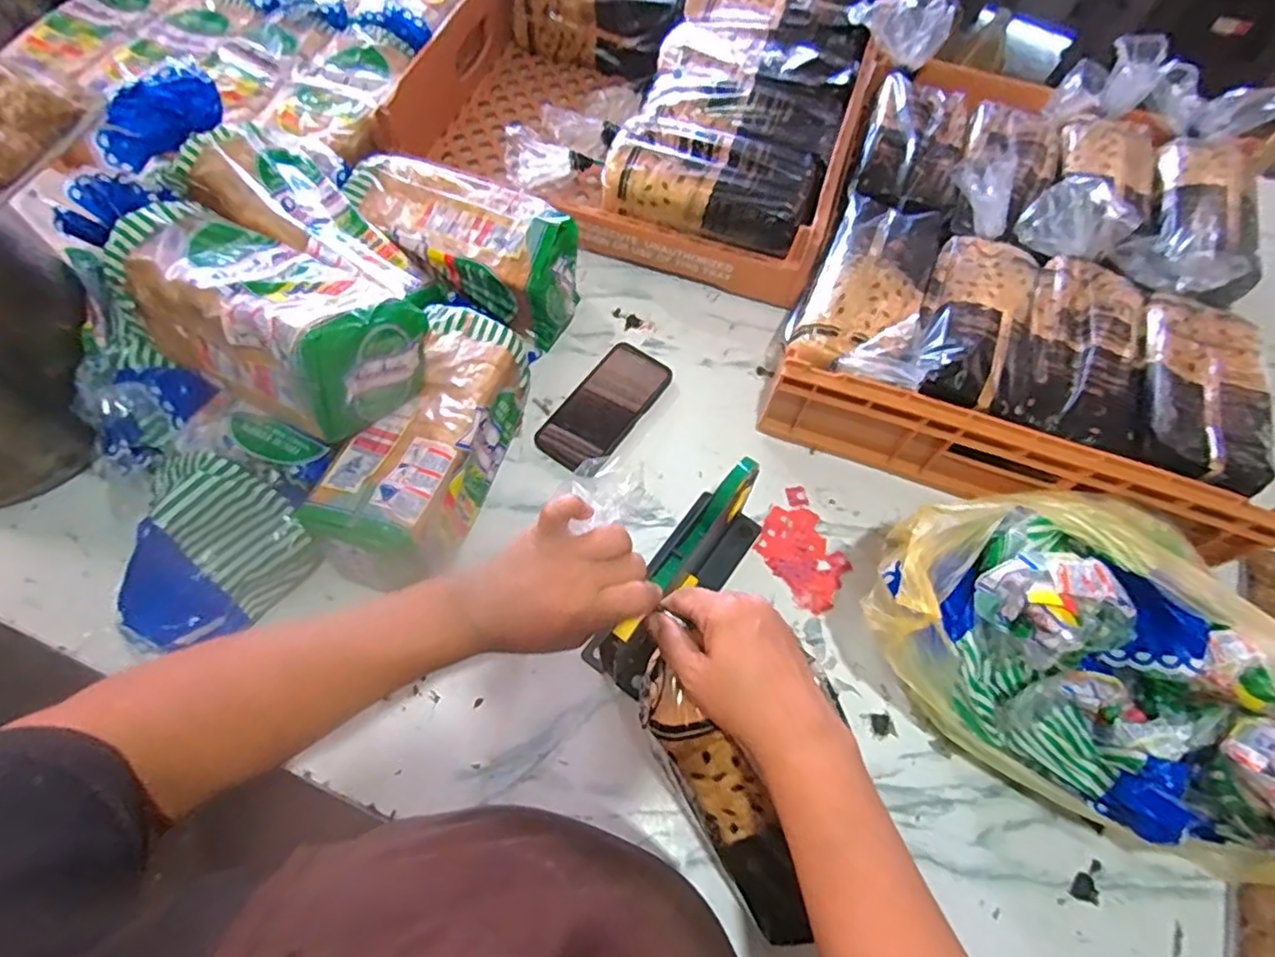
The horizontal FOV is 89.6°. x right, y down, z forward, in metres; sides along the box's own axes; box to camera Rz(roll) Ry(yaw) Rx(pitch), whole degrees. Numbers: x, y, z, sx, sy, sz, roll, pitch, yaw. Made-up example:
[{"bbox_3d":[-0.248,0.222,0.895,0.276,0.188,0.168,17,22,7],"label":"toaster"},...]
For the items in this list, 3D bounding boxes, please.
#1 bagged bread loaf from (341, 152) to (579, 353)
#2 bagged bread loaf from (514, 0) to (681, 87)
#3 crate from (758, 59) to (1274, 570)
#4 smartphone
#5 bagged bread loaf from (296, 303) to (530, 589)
[{"bbox_3d":[-0.198,-0.267,0.746,0.271,0.118,0.126,27,67,9],"label":"bagged bread loaf"},{"bbox_3d":[-0.050,-0.685,0.940,0.237,0.094,0.159,10,66,2],"label":"bagged bread loaf"},{"bbox_3d":[0.447,-0.232,0.739,0.473,0.143,0.557,21,66,6],"label":"crate"},{"bbox_3d":[-0.035,-0.083,0.725,0.080,0.009,0.170,33,69,13],"label":"smartphone"},{"bbox_3d":[-0.202,-0.032,0.635,0.114,0.114,0.269,17,66,6],"label":"bagged bread loaf"}]

